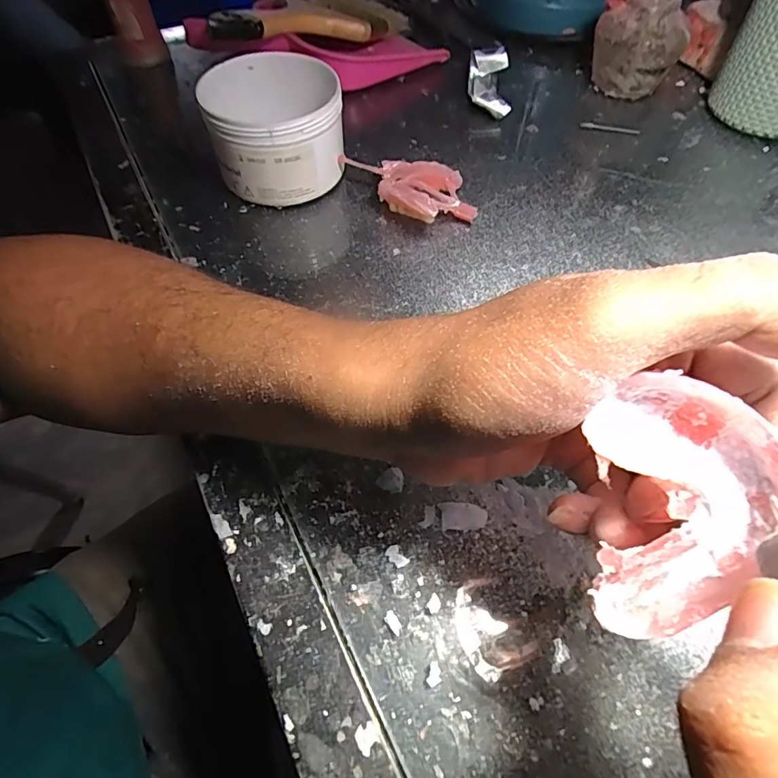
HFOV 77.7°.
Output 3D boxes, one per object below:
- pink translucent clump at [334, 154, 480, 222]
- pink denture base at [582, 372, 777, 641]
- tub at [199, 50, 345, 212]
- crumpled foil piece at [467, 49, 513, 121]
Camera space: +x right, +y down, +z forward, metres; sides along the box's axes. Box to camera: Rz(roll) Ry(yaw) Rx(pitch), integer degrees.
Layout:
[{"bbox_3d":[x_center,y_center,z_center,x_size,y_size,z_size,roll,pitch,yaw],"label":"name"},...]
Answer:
[{"bbox_3d":[0.019,-0.144,0.341,0.063,0.024,0.086,-32,63,-19],"label":"pink translucent clump"},{"bbox_3d":[0.079,0.030,0.129,0.053,0.022,0.067,-2,87,-7],"label":"pink denture base"},{"bbox_3d":[-0.079,-0.184,0.343,0.087,0.065,0.101,-9,58,-6],"label":"tub"},{"bbox_3d":[0.085,-0.261,0.413,0.033,0.030,0.065,4,58,2],"label":"crumpled foil piece"}]

